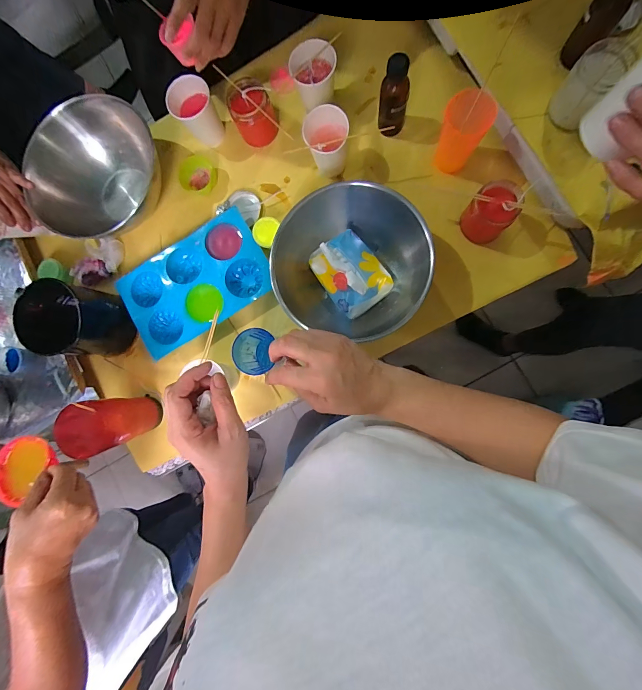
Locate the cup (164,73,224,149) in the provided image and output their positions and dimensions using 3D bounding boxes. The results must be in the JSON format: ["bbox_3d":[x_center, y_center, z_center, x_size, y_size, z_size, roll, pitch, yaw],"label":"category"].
[{"bbox_3d":[-0.215,-0.404,0.566,0.064,0.085,0.069,19,90,8],"label":"cup"}]

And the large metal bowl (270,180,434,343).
[{"bbox_3d":[0.038,-0.126,0.516,0.232,0.088,0.250,-37,83,5],"label":"large metal bowl"}]

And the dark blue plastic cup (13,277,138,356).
[{"bbox_3d":[-0.416,-0.041,0.549,0.124,0.124,0.118,0,88,8],"label":"dark blue plastic cup"}]

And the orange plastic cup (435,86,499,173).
[{"bbox_3d":[0.213,-0.319,0.494,0.066,0.106,0.057,17,90,8],"label":"orange plastic cup"}]

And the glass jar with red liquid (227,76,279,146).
[{"bbox_3d":[-0.112,-0.390,0.550,0.068,0.080,0.064,0,88,8],"label":"glass jar with red liquid"}]

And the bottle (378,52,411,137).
[{"bbox_3d":[0.115,-0.378,0.504,0.047,0.121,0.036,7,89,8],"label":"bottle"}]

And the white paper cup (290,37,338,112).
[{"bbox_3d":[-0.006,-0.428,0.535,0.069,0.088,0.071,0,88,8],"label":"white paper cup"}]

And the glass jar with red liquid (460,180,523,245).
[{"bbox_3d":[0.257,-0.199,0.494,0.063,0.074,0.064,0,88,8],"label":"glass jar with red liquid"}]

